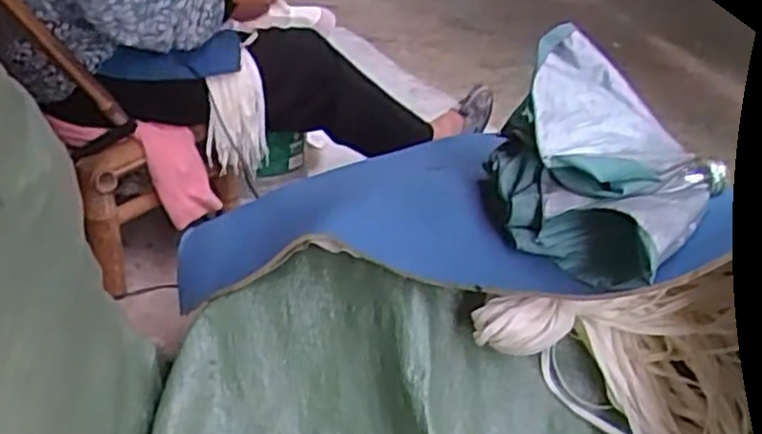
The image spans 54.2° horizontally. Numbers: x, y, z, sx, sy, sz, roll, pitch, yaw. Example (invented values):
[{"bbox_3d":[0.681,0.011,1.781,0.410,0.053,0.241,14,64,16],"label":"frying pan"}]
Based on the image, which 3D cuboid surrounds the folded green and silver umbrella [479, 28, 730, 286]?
[{"bbox_3d":[0.221,-0.063,0.777,0.227,0.166,0.231,19,35,28],"label":"folded green and silver umbrella"}]

